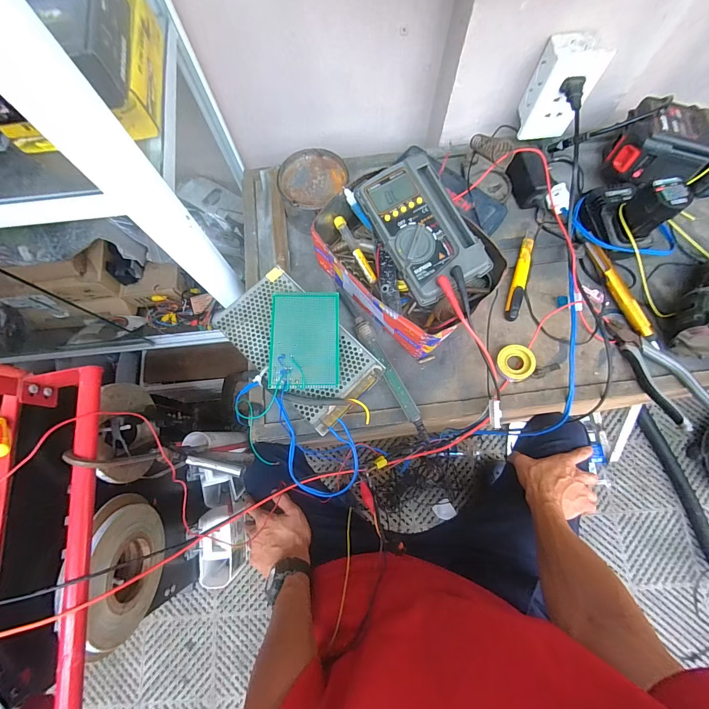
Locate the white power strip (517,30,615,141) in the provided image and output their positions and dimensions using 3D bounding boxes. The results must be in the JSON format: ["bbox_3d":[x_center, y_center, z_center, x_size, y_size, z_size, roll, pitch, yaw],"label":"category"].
[{"bbox_3d":[0.285,-0.371,0.484,0.064,0.121,0.054,0,76,1],"label":"white power strip"}]

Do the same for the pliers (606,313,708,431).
[{"bbox_3d":[0.388,0.013,0.446,0.059,0.030,0.158,-23,76,-4],"label":"pliers"}]

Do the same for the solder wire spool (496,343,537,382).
[{"bbox_3d":[0.214,0.010,0.458,0.046,0.018,0.049,0,76,1],"label":"solder wire spool"}]

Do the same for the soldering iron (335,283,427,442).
[{"bbox_3d":[0.034,0.006,0.462,0.020,0.023,0.235,-27,77,-5],"label":"soldering iron"}]

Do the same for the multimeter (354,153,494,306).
[{"bbox_3d":[0.082,-0.155,0.413,0.100,0.035,0.165,-29,77,-6],"label":"multimeter"}]

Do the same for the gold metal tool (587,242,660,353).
[{"bbox_3d":[0.369,-0.084,0.477,0.017,0.020,0.165,-21,76,-4],"label":"gold metal tool"}]

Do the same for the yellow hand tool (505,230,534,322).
[{"bbox_3d":[0.238,-0.113,0.492,0.019,0.022,0.135,18,77,6],"label":"yellow hand tool"}]

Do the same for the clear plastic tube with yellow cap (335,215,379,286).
[{"bbox_3d":[0.002,-0.143,0.472,0.016,0.011,0.106,-26,77,-5],"label":"clear plastic tube with yellow cap"}]

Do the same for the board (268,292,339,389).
[{"bbox_3d":[-0.059,-0.019,0.410,0.079,0.013,0.116,0,75,-5],"label":"board"}]

